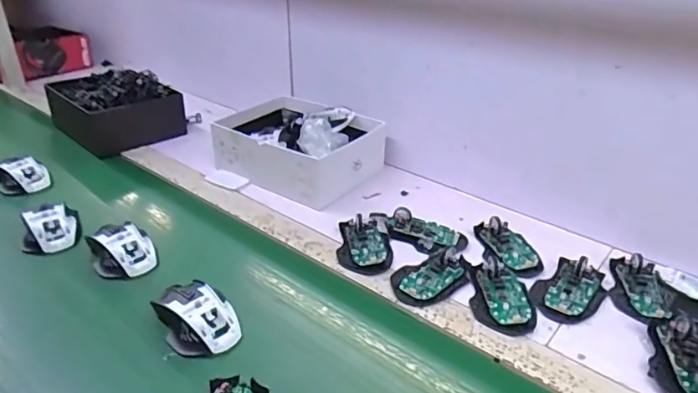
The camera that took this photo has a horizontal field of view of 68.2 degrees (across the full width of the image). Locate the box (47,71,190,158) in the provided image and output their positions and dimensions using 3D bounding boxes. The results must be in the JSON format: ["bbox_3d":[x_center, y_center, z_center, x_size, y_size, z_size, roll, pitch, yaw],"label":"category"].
[{"bbox_3d":[-0.466,-0.182,1.030,0.205,0.092,0.192,26,38,37],"label":"box"}]

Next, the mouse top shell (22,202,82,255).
[{"bbox_3d":[-0.407,0.041,0.696,0.076,0.036,0.069,-15,34,-26],"label":"mouse top shell"}]

